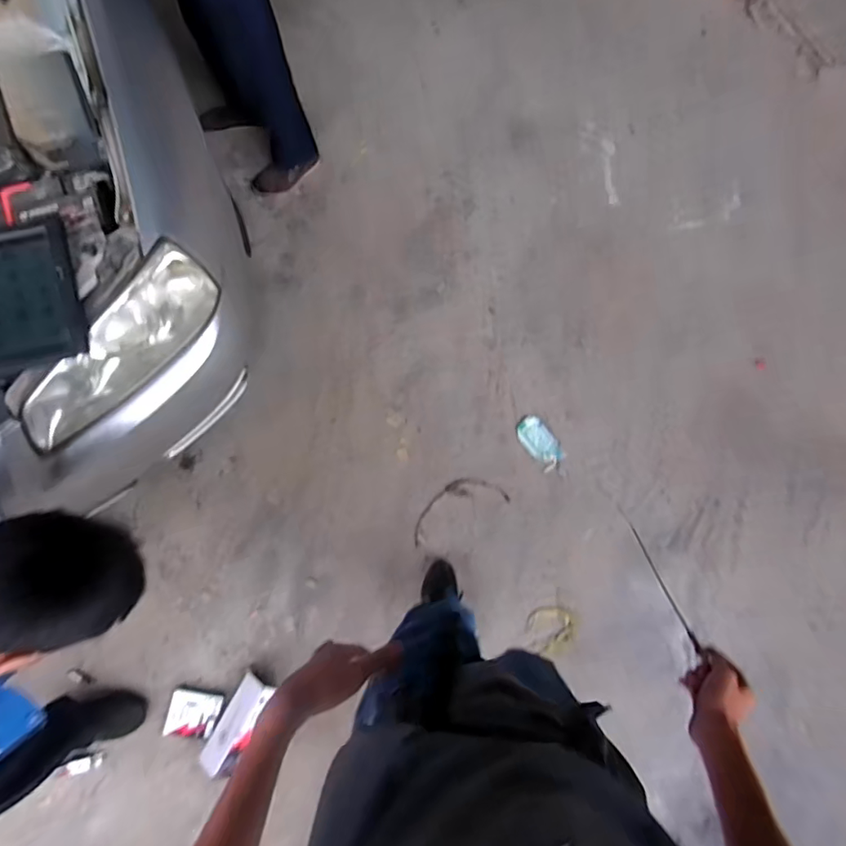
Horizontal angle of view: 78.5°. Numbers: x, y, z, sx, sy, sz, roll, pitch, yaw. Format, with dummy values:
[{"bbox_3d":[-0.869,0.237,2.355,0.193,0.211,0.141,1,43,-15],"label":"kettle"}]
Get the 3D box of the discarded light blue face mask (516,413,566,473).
[{"bbox_3d":[0.360,0.058,1.593,0.095,0.016,0.175,-35,77,-12],"label":"discarded light blue face mask"}]

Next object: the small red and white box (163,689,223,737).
[{"bbox_3d":[-0.577,0.733,1.308,0.129,0.041,0.105,6,72,0],"label":"small red and white box"}]

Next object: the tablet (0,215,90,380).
[{"bbox_3d":[-0.717,-0.216,0.904,0.217,0.031,0.246,-17,93,-12],"label":"tablet"}]

